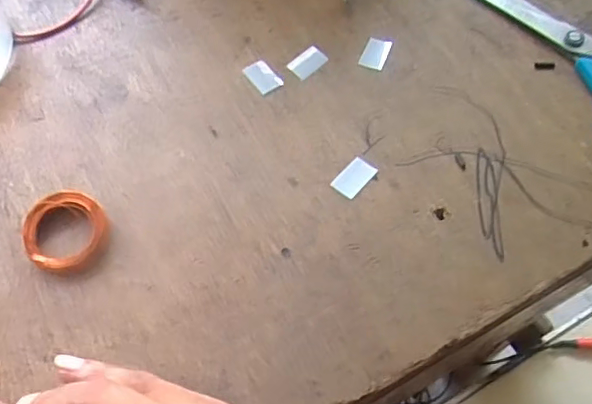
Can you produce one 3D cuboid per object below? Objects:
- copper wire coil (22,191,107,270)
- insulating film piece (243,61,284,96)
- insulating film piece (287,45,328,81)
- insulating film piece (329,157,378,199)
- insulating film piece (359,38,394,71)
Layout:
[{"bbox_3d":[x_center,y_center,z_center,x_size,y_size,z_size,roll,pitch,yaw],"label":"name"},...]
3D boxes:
[{"bbox_3d":[-0.124,0.015,0.303,0.041,0.012,0.044,0,63,1],"label":"copper wire coil"},{"bbox_3d":[-0.021,-0.079,0.356,0.016,0.004,0.024,-33,67,-15],"label":"insulating film piece"},{"bbox_3d":[0.007,-0.091,0.363,0.016,0.004,0.026,39,70,18],"label":"insulating film piece"},{"bbox_3d":[0.033,-0.015,0.321,0.016,0.004,0.026,37,69,17],"label":"insulating film piece"},{"bbox_3d":[0.052,-0.097,0.365,0.015,0.004,0.025,19,65,10],"label":"insulating film piece"}]

